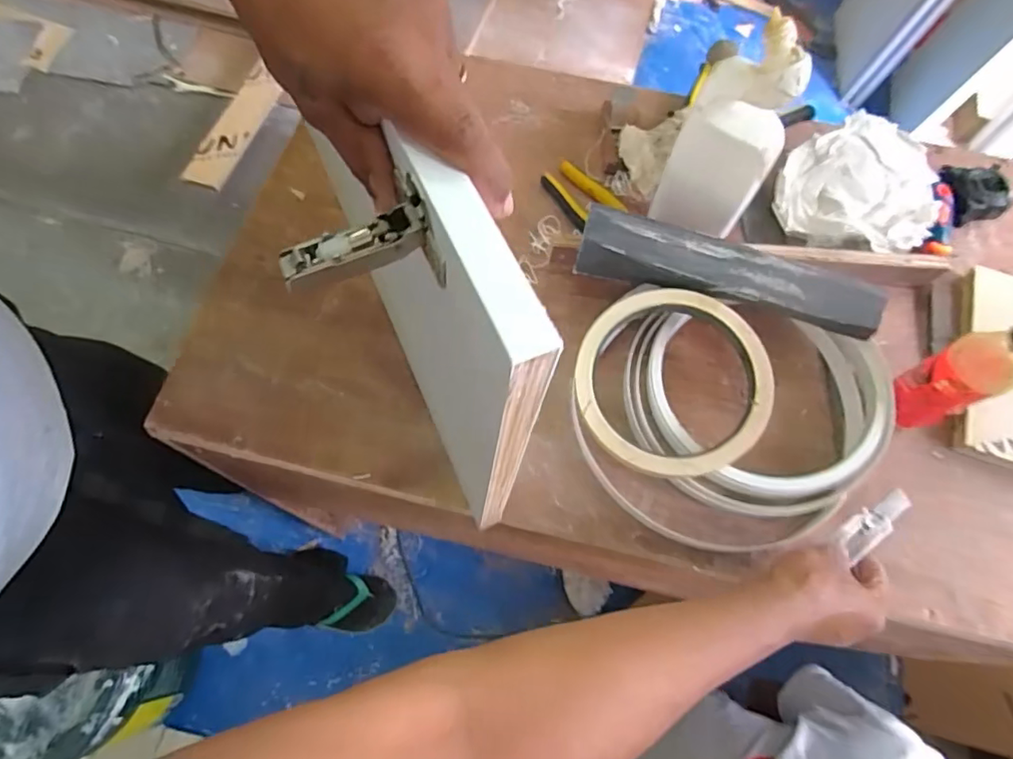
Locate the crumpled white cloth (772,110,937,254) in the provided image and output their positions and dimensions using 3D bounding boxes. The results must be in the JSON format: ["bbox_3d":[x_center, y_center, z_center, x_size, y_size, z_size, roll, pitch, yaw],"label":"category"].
[{"bbox_3d":[0.415,-0.226,0.652,0.170,0.056,0.159,43,73,16],"label":"crumpled white cloth"}]

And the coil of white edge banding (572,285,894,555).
[{"bbox_3d":[0.213,0.040,0.548,0.305,0.072,0.236,13,67,5],"label":"coil of white edge banding"}]

